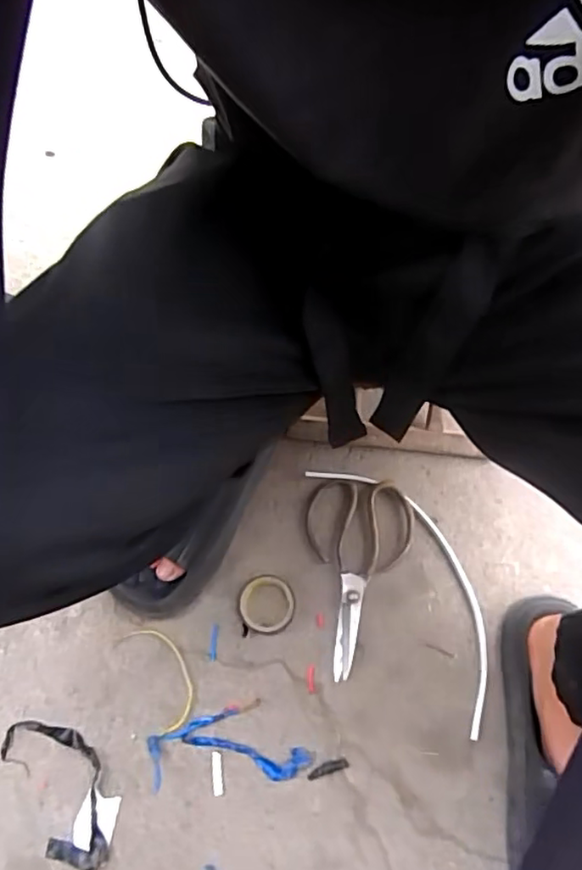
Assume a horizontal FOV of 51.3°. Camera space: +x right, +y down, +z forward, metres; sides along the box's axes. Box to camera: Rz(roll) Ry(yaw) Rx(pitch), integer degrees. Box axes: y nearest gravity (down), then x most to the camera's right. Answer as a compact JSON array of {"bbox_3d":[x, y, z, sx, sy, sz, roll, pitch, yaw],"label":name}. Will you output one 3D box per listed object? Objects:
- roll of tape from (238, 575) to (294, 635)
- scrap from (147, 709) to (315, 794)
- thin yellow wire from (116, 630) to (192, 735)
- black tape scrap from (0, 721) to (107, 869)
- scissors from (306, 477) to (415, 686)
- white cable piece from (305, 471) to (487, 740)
[{"bbox_3d":[-0.026,0.177,0.632,0.057,0.012,0.058,1,68,-1],"label":"roll of tape"},{"bbox_3d":[-0.058,0.297,0.576,0.152,0.014,0.061,-3,68,-3],"label":"scrap"},{"bbox_3d":[-0.130,0.240,0.610,0.048,0.013,0.106,-27,71,-12],"label":"thin yellow wire"},{"bbox_3d":[-0.213,0.330,0.567,0.074,0.008,0.147,-32,72,-14],"label":"black tape scrap"},{"bbox_3d":[0.073,0.146,0.643,0.114,0.008,0.206,2,68,-1],"label":"scissors"},{"bbox_3d":[0.138,0.145,0.643,0.095,0.008,0.310,-28,71,-12],"label":"white cable piece"}]

